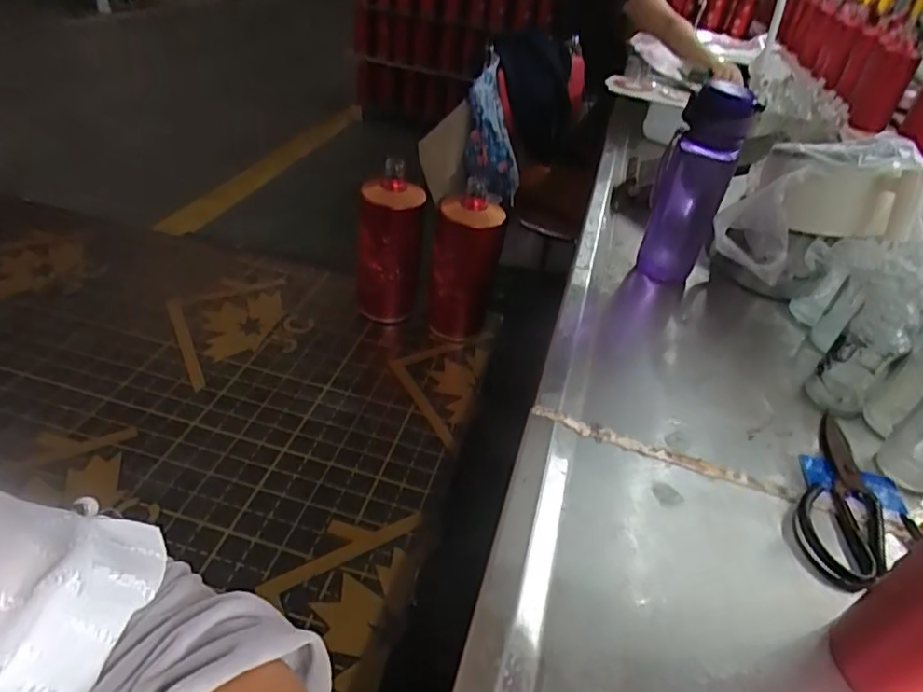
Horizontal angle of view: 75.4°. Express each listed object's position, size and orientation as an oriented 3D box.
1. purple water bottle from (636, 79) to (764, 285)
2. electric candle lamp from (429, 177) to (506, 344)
[{"bbox_3d":[0.273,-0.180,0.719,0.075,0.228,0.067,24,43,20],"label":"purple water bottle"},{"bbox_3d":[-0.001,-0.098,0.765,0.076,0.191,0.076,31,45,27],"label":"electric candle lamp"}]

